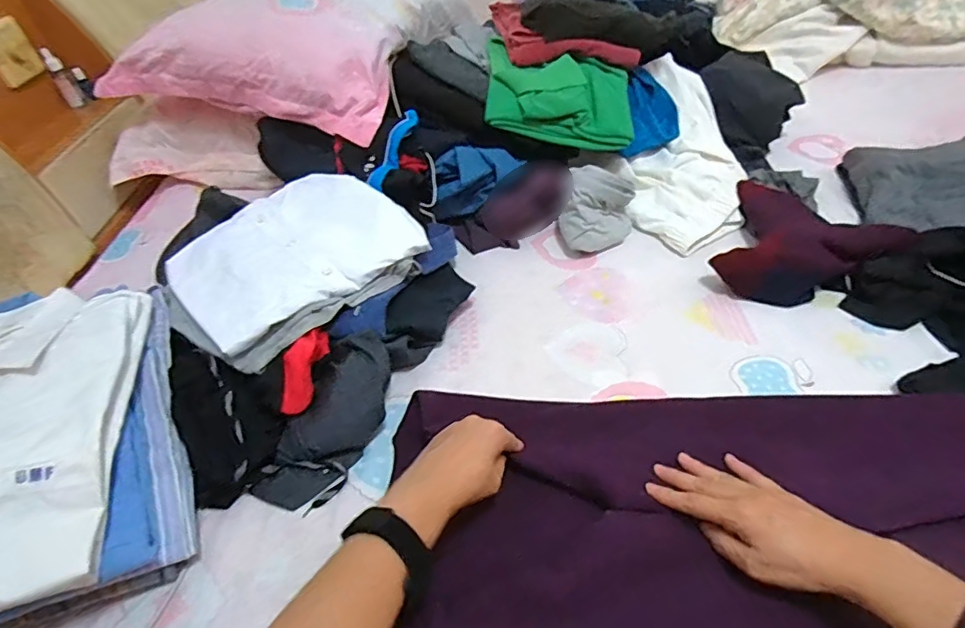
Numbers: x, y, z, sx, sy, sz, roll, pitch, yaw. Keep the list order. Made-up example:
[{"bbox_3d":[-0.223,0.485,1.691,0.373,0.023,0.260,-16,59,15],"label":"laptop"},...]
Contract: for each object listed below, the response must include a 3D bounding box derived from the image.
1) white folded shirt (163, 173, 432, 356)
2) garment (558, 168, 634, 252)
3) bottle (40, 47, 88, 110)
[{"bbox_3d":[-0.239,-0.083,0.669,0.265,0.042,0.234,-36,51,-25],"label":"white folded shirt"},{"bbox_3d":[0.161,-0.145,0.755,0.097,0.097,0.081,3,46,11],"label":"garment"},{"bbox_3d":[-0.766,-0.430,0.984,0.028,0.096,0.028,-22,47,-14],"label":"bottle"}]

